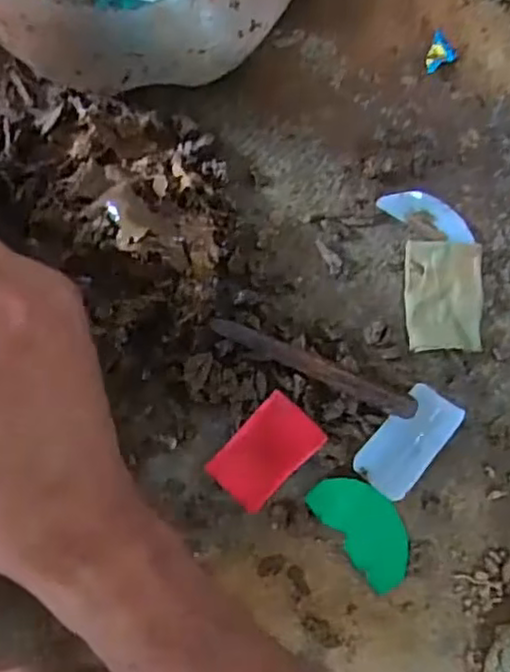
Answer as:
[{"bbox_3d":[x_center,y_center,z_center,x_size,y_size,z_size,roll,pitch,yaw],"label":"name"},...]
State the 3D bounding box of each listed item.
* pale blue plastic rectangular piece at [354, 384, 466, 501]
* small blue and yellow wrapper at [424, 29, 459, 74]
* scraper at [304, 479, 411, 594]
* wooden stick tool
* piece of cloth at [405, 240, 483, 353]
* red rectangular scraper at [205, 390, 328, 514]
[{"bbox_3d":[0.102,0.070,0.456,0.039,0.004,0.075,38,89,20],"label":"pale blue plastic rectangular piece"},{"bbox_3d":[0.132,-0.208,0.497,0.024,0.006,0.024,-29,87,-7],"label":"small blue and yellow wrapper"},{"bbox_3d":[0.075,0.128,0.455,0.042,0.004,0.079,-38,88,-7],"label":"scraper"},{"bbox_3d":[0.039,0.022,0.456,0.143,0.016,0.014,24,83,-1],"label":"wooden stick tool"},{"bbox_3d":[0.133,-0.029,0.477,0.052,0.008,0.076,0,84,-4],"label":"piece of cloth"},{"bbox_3d":[0.007,0.078,0.455,0.046,0.010,0.072,43,83,1],"label":"red rectangular scraper"}]

